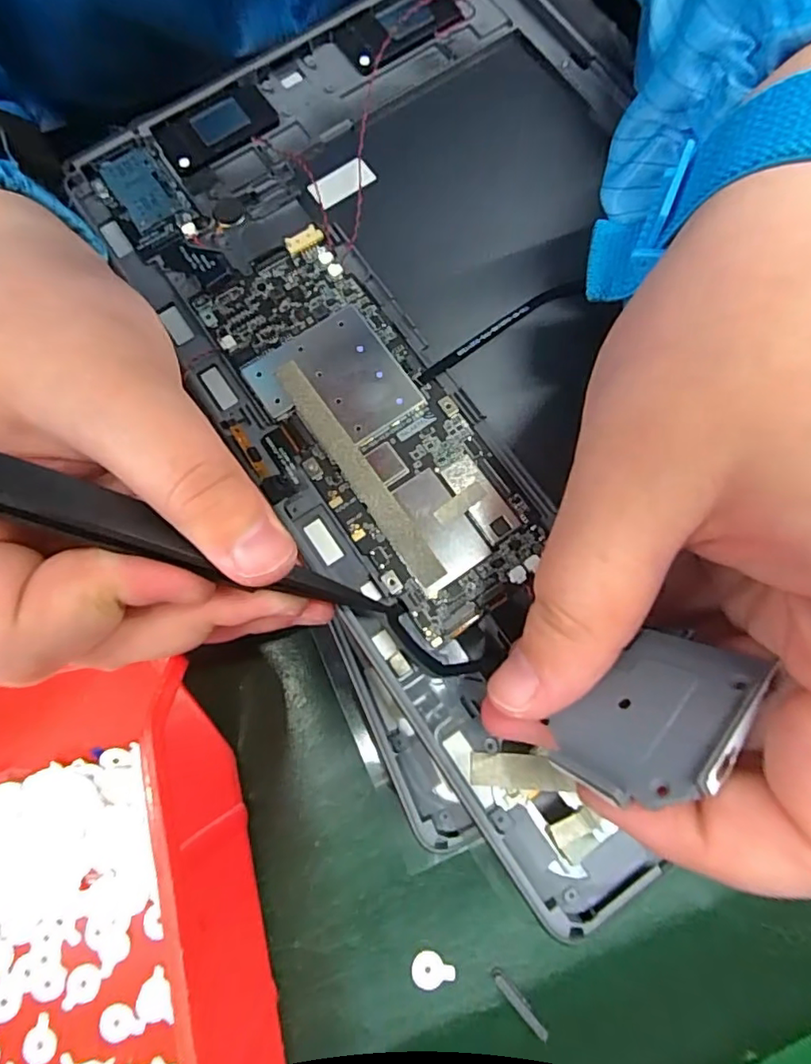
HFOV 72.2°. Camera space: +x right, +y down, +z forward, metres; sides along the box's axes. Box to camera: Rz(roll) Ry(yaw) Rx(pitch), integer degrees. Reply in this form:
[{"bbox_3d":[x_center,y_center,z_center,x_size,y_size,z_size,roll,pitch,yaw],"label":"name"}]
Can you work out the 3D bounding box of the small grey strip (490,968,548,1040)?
[{"bbox_3d":[0.033,0.134,0.157,0.004,0.004,0.020,-42,81,-9],"label":"small grey strip"}]

